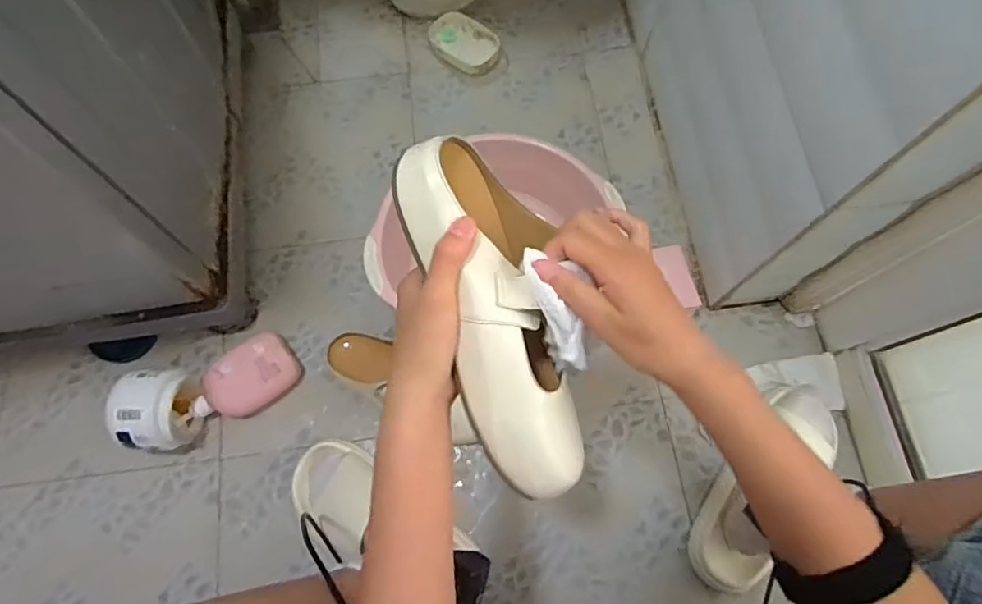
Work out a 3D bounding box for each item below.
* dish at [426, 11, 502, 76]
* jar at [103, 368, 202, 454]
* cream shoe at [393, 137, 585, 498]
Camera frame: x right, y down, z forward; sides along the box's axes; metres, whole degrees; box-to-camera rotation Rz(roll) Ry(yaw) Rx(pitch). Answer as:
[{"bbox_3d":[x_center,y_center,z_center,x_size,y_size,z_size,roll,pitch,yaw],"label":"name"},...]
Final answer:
[{"bbox_3d":[-0.045,-0.451,0.960,0.142,0.027,0.088,35,76,11],"label":"dish"},{"bbox_3d":[-0.424,0.139,0.704,0.066,0.112,0.097,-7,73,-2],"label":"jar"},{"bbox_3d":[0.009,0.009,0.370,0.089,0.066,0.233,-17,86,-5],"label":"cream shoe"}]

